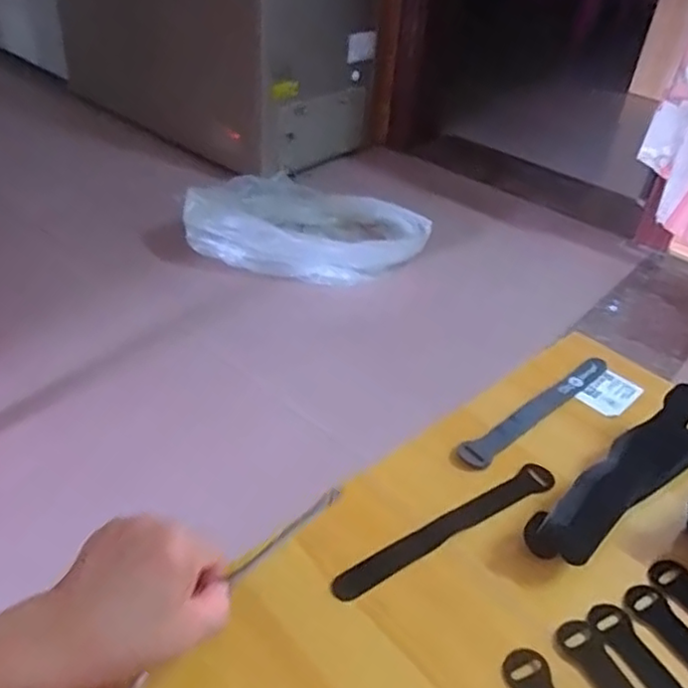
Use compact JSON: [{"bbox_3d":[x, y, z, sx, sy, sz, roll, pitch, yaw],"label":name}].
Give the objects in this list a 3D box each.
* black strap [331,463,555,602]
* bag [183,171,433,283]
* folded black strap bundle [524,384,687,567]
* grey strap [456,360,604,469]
[{"bbox_3d":[0.080,0.131,0.469,0.197,0.004,0.024,-21,45,-28],"label":"black strap"},{"bbox_3d":[-0.081,-0.325,1.680,0.577,0.160,0.422,5,39,1],"label":"bag"},{"bbox_3d":[0.210,0.097,0.483,0.197,0.048,0.045,-25,47,-31],"label":"folded black strap bundle"},{"bbox_3d":[0.169,0.056,0.563,0.197,0.004,0.024,-28,48,-33],"label":"grey strap"}]

